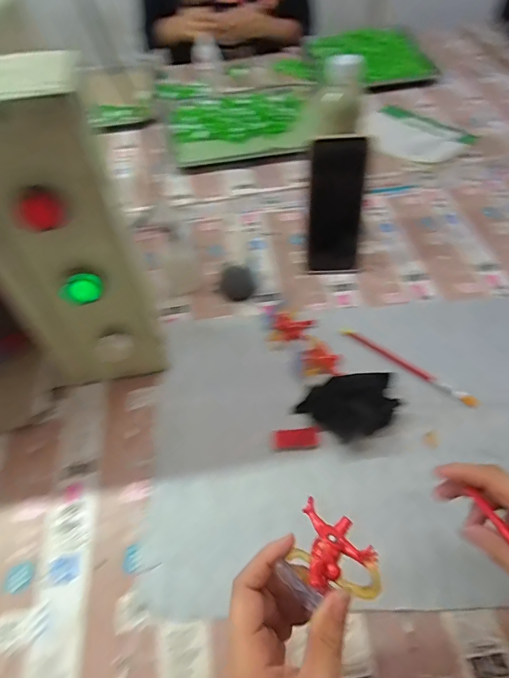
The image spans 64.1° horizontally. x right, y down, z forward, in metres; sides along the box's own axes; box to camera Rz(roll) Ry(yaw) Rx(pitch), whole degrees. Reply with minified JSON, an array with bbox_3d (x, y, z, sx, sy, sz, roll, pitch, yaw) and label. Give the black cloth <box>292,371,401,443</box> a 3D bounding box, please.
[{"bbox_3d":[0.100,0.060,0.398,0.091,0.030,0.065,-28,57,-16],"label":"black cloth"}]

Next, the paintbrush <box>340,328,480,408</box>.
[{"bbox_3d":[0.164,0.028,0.442,0.156,0.010,0.013,33,62,25],"label":"paintbrush"}]

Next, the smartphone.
[{"bbox_3d":[0.098,-0.158,0.494,0.061,0.156,0.010,5,39,14],"label":"smartphone"}]

